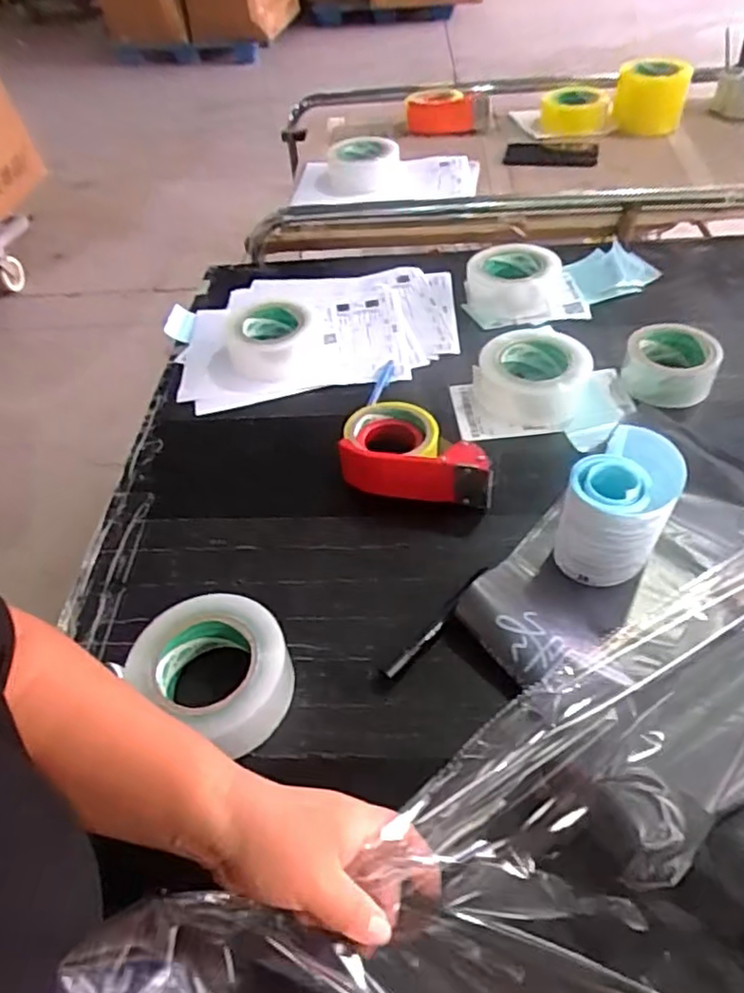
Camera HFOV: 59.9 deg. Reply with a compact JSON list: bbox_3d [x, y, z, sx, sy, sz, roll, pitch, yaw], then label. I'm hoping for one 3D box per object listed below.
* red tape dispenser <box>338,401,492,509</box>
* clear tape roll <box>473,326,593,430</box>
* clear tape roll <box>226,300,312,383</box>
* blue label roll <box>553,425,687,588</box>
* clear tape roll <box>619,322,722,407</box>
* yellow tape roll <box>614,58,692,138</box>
[{"bbox_3d":[0.049,-0.051,0.678,0.162,0.059,0.101,8,49,13],"label":"red tape dispenser"},{"bbox_3d":[0.190,-0.143,0.764,0.130,0.049,0.139,20,53,22],"label":"clear tape roll"},{"bbox_3d":[-0.134,-0.209,0.851,0.106,0.044,0.127,-6,48,0],"label":"clear tape roll"},{"bbox_3d":[0.219,0.011,0.576,0.083,0.108,0.113,26,55,25],"label":"blue label roll"},{"bbox_3d":[0.350,-0.155,0.757,0.098,0.052,0.096,-3,48,3],"label":"clear tape roll"},{"bbox_3d":[0.510,-0.733,1.189,0.128,0.100,0.115,13,51,16],"label":"yellow tape roll"}]

